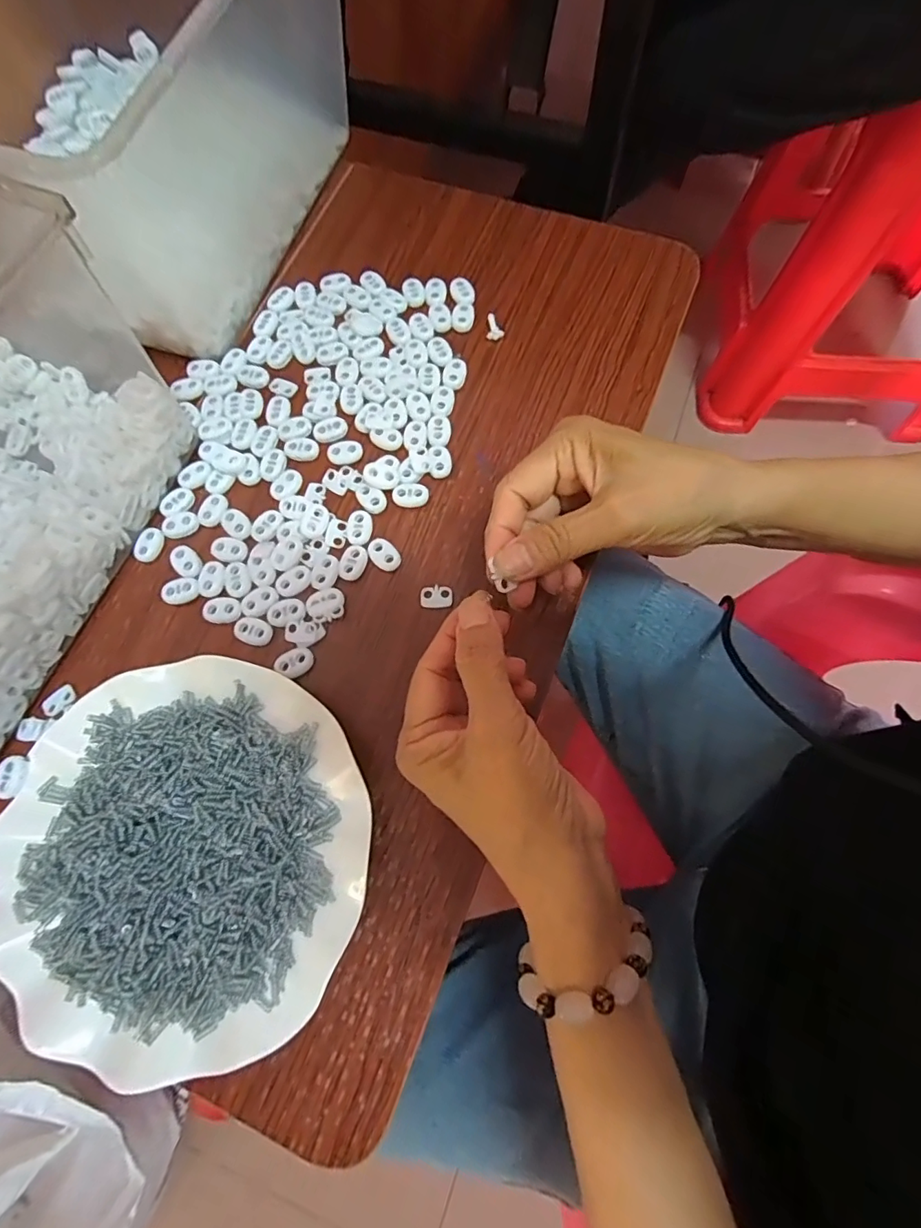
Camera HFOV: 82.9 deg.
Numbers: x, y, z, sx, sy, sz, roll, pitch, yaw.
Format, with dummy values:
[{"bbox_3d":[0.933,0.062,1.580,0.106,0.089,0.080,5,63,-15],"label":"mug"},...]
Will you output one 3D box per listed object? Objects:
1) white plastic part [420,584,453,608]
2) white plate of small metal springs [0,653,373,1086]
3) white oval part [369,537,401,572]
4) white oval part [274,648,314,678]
[{"bbox_3d":[-0.014,-0.010,0.310,0.019,0.004,0.014,-3,73,1],"label":"white plastic part"},{"bbox_3d":[-0.136,0.116,0.265,0.179,0.026,0.178,-1,73,2],"label":"white plate of small metal springs"},{"bbox_3d":[-0.047,-0.036,0.317,0.014,0.004,0.022,-42,76,-10],"label":"white oval part"},{"bbox_3d":[-0.095,0.027,0.298,0.021,0.004,0.015,-36,75,-8],"label":"white oval part"}]

